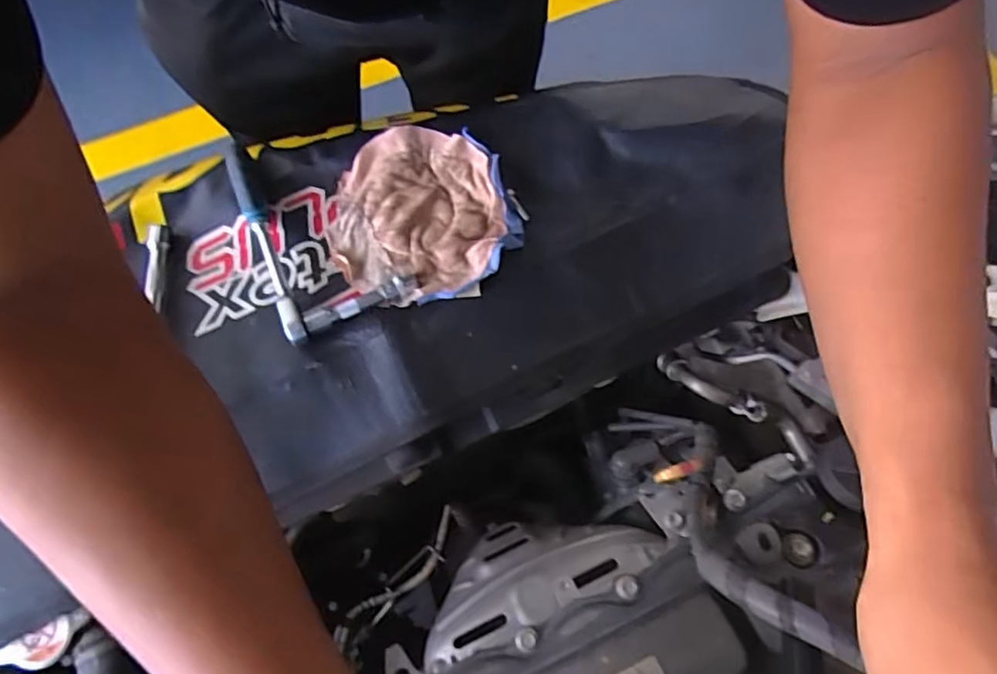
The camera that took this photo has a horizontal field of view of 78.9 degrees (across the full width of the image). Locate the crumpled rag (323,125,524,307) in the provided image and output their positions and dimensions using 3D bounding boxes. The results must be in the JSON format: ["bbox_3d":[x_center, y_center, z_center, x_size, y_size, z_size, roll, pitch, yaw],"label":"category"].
[{"bbox_3d":[-0.069,-0.105,0.515,0.152,0.026,0.157,-21,73,-8],"label":"crumpled rag"}]

